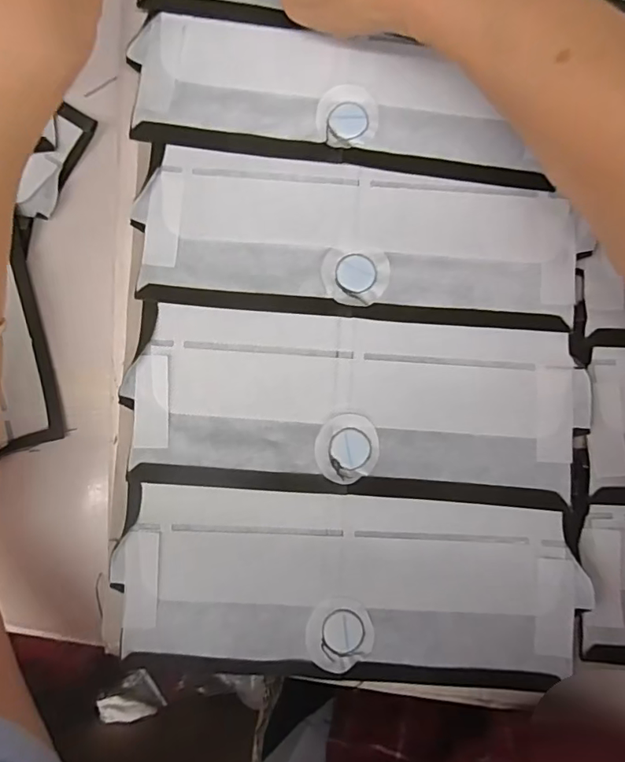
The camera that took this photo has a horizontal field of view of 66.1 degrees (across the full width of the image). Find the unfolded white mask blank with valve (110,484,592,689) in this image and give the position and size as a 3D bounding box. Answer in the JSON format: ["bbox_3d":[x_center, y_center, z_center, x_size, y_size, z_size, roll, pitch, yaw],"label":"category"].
[{"bbox_3d":[0.018,0.108,0.252,0.234,0.008,0.094,2,90,1],"label":"unfolded white mask blank with valve"}]

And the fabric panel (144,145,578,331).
[{"bbox_3d":[0.025,-0.078,0.263,0.231,0.009,0.082,5,88,3],"label":"fabric panel"}]

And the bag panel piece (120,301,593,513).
[{"bbox_3d":[0.022,0.012,0.257,0.235,0.007,0.094,3,88,3],"label":"bag panel piece"}]

